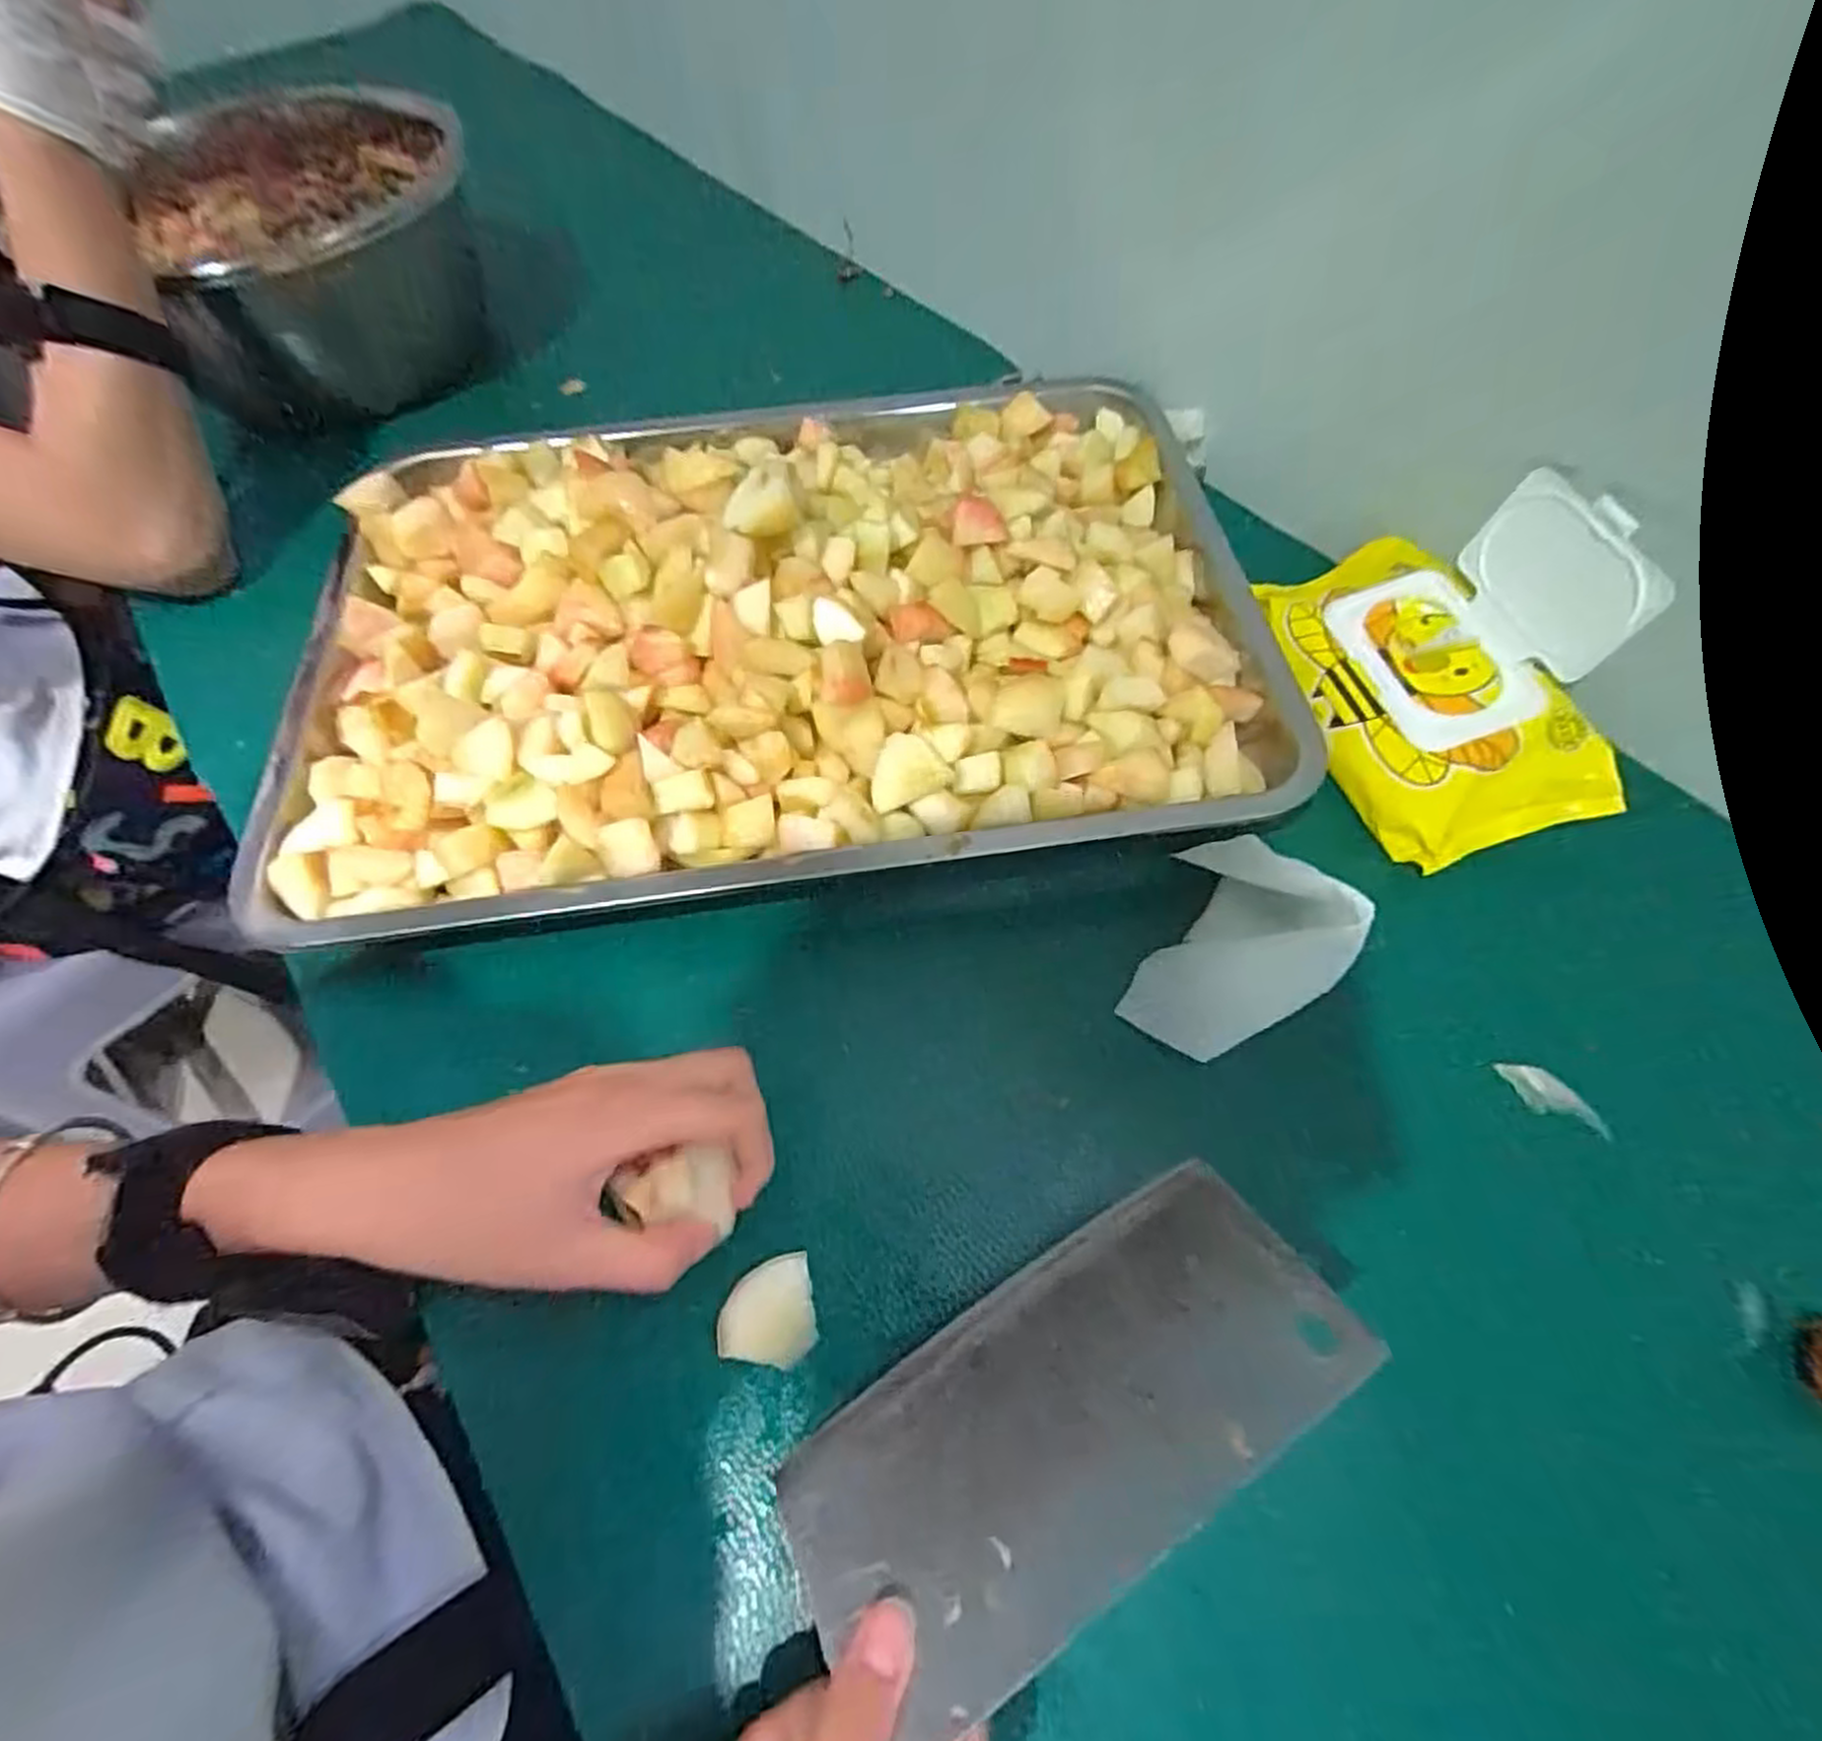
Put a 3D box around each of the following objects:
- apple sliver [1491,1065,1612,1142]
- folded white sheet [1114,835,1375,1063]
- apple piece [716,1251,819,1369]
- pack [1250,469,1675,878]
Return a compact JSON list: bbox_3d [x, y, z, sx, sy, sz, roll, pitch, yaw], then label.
[{"bbox_3d":[0.264,0.093,0.323,0.042,0.007,0.016,27,65,16],"label":"apple sliver"},{"bbox_3d":[0.143,0.031,0.341,0.076,0.045,0.101,38,69,20],"label":"folded white sheet"},{"bbox_3d":[-0.054,0.166,0.295,0.034,0.023,0.035,-8,61,-3],"label":"apple piece"},{"bbox_3d":[0.253,-0.107,0.365,0.105,0.097,0.174,-12,61,-4],"label":"pack"}]

